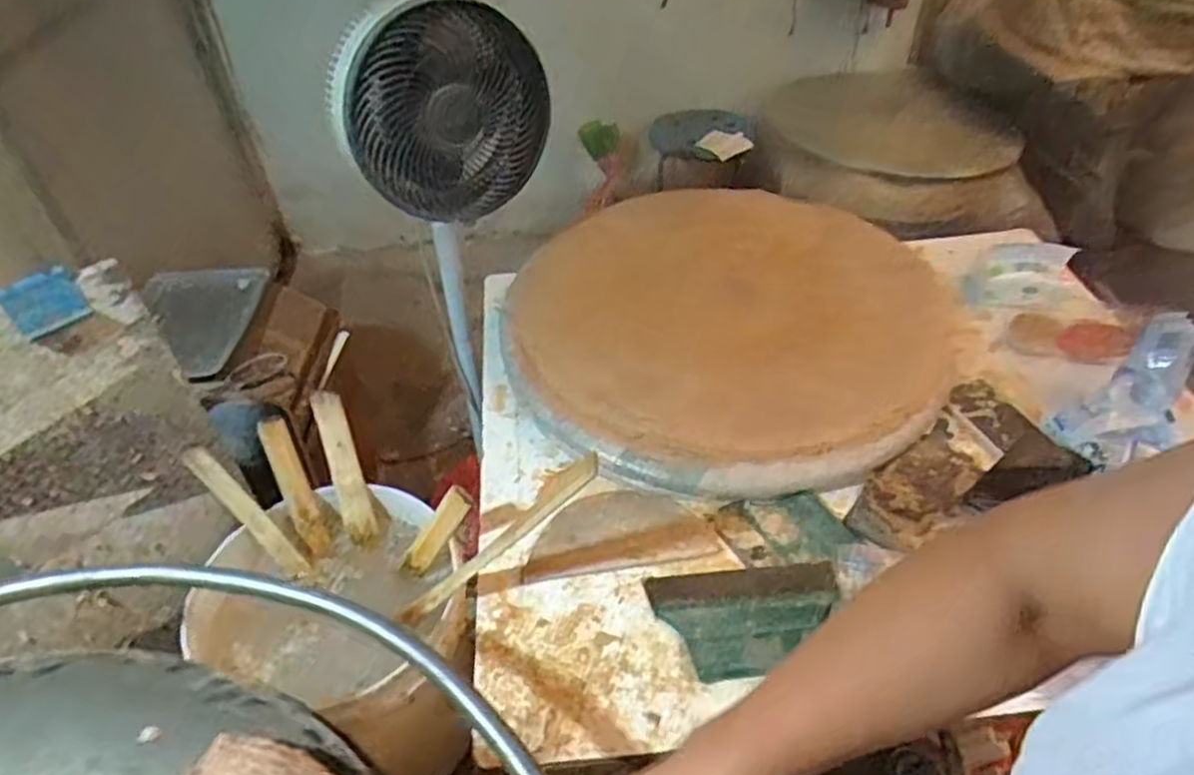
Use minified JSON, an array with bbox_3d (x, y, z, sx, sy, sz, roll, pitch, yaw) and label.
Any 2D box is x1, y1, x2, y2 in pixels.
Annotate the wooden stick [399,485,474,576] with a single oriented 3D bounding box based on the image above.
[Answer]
[{"bbox_3d":[-0.183,0.167,0.826,0.022,0.139,0.029,17,31,-37],"label":"wooden stick"}]

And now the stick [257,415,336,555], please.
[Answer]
[{"bbox_3d":[-0.357,0.115,0.871,0.036,0.170,0.016,-23,12,-21],"label":"stick"}]

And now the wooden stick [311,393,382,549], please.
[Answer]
[{"bbox_3d":[-0.301,0.098,0.878,0.040,0.196,0.016,-16,14,-14],"label":"wooden stick"}]

